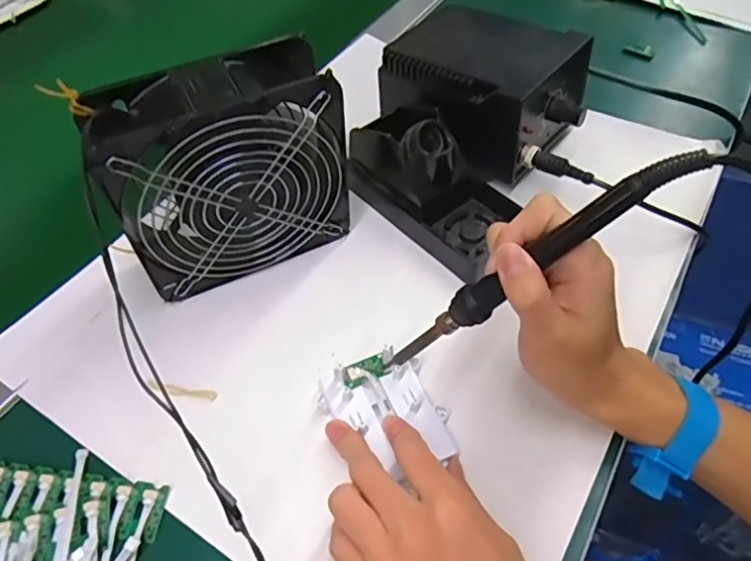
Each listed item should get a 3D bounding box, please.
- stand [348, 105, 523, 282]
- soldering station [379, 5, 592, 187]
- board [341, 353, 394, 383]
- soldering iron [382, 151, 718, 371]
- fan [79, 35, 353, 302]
[{"bbox_3d":[0.044,-0.084,0.449,0.073,0.071,0.151,-37,61,-24],"label":"stand"},{"bbox_3d":[0.097,-0.164,0.493,0.155,0.084,0.128,38,62,25],"label":"soldering station"},{"bbox_3d":[-0.006,0.057,0.366,0.034,0.006,0.016,-14,54,-10],"label":"board"},{"bbox_3d":[0.071,-0.001,0.299,0.015,0.211,0.017,20,43,-35],"label":"soldering iron"},{"bbox_3d":[-0.097,-0.067,0.391,0.151,0.156,0.058,-24,56,-17],"label":"fan"}]

